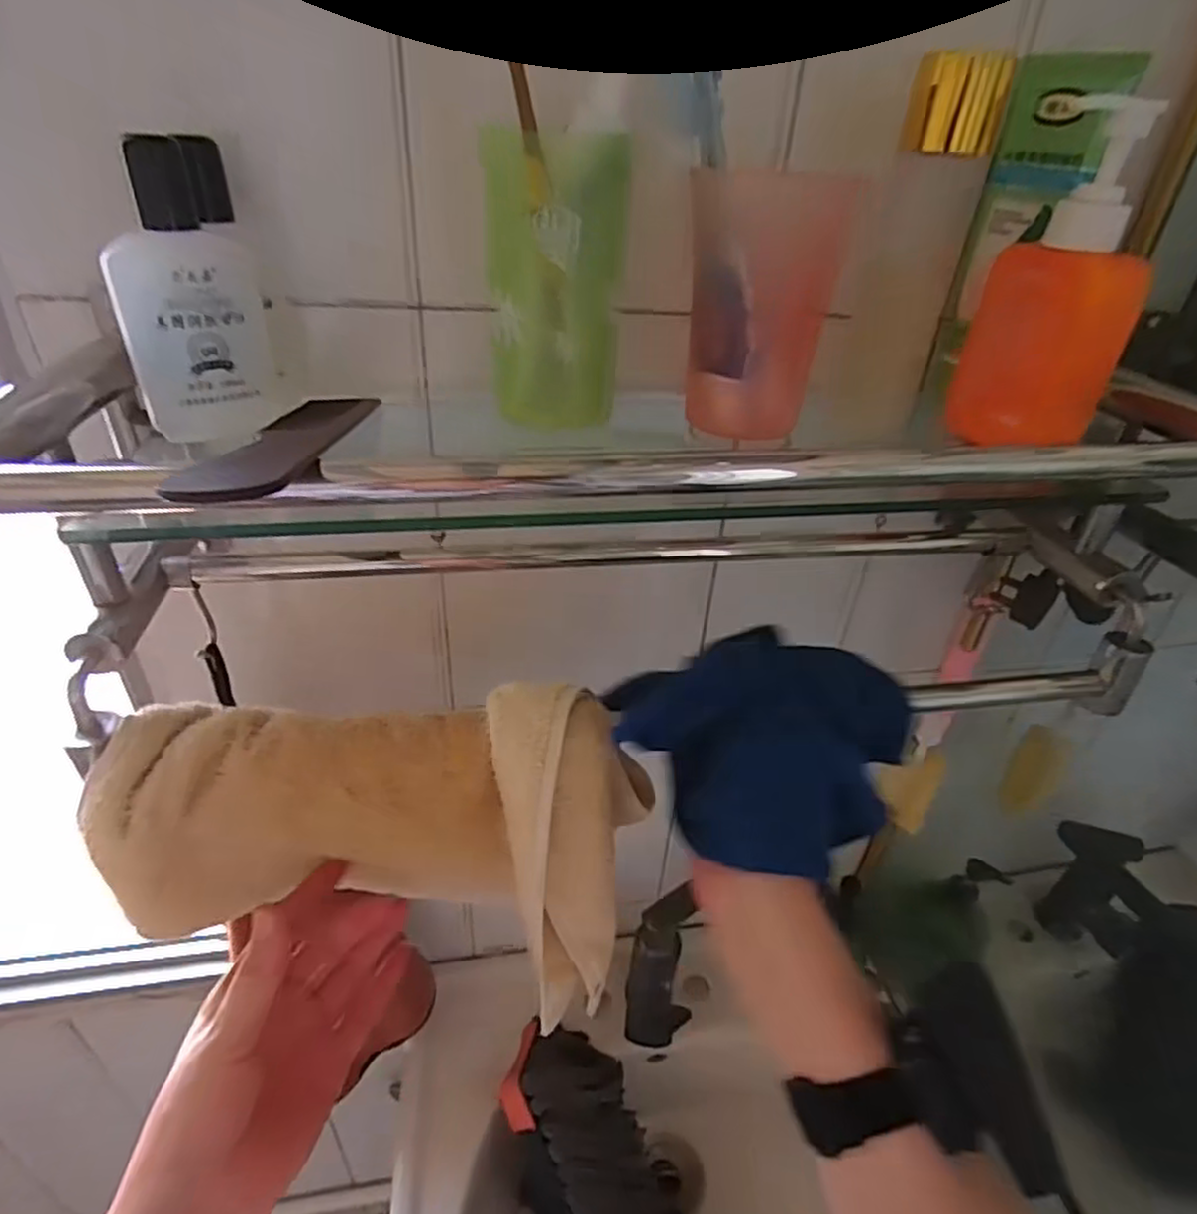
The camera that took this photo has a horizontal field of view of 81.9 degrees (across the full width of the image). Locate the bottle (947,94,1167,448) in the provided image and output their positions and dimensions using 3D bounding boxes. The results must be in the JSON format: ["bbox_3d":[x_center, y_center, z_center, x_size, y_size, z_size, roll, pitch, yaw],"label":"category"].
[{"bbox_3d":[0.228,-0.156,0.343,0.053,0.144,0.061,5,34,0],"label":"bottle"}]

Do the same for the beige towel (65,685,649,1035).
[{"bbox_3d":[-0.104,0.129,0.354,0.237,0.168,0.090,5,34,0],"label":"beige towel"}]

